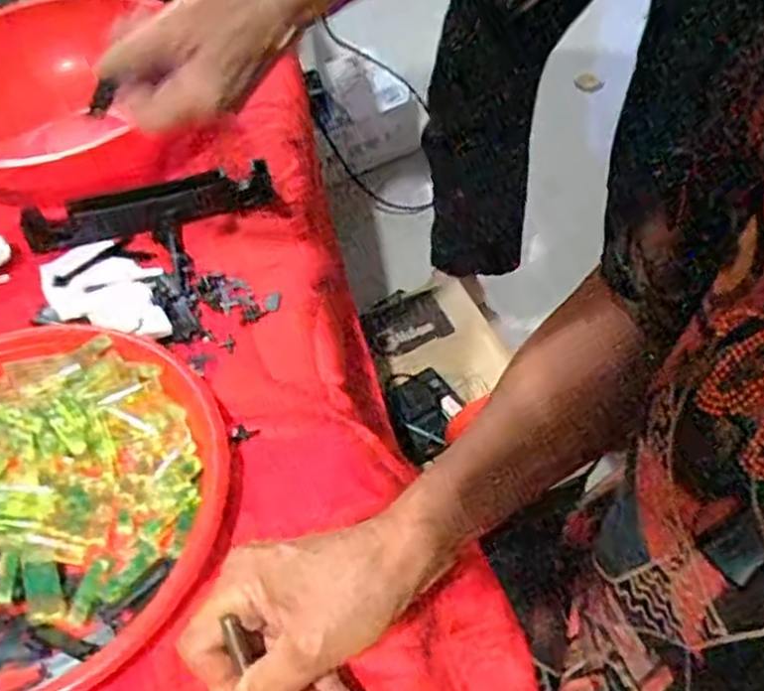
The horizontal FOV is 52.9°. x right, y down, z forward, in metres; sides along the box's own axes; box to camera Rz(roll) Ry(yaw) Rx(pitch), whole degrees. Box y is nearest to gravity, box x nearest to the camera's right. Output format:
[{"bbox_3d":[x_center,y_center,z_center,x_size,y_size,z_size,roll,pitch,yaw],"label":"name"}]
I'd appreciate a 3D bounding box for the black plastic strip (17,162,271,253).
[{"bbox_3d":[-0.184,-0.111,0.611,0.191,0.028,0.028,-18,52,-9],"label":"black plastic strip"}]

